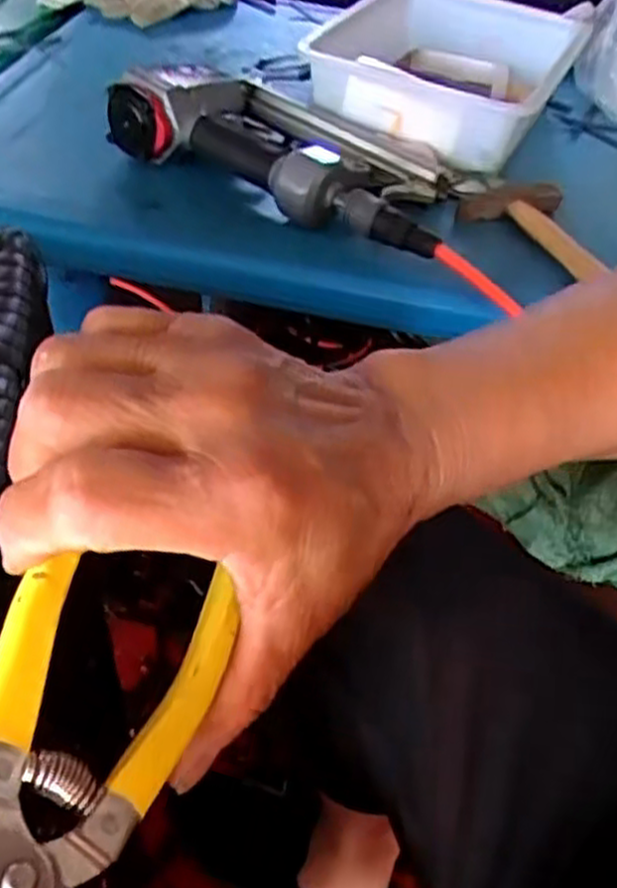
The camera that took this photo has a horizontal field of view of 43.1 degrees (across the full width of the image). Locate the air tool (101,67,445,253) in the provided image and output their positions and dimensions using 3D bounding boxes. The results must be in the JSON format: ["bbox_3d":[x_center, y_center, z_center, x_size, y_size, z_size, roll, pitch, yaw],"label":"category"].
[{"bbox_3d":[-0.003,-0.236,0.612,0.276,0.051,0.146,29,48,21],"label":"air tool"}]

